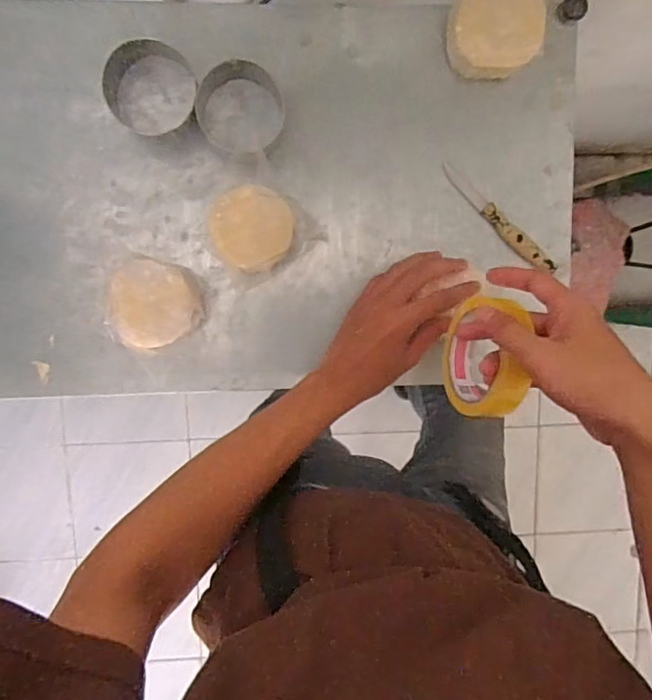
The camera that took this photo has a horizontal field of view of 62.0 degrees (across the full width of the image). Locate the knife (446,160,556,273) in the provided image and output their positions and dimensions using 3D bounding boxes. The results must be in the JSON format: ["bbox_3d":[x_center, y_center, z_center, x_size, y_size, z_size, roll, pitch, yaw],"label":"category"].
[{"bbox_3d":[0.178,-0.135,0.564,0.154,0.016,0.018,43,93,-6],"label":"knife"}]

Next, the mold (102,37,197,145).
[{"bbox_3d":[-0.166,-0.244,0.516,0.084,0.044,0.087,-17,97,0],"label":"mold"}]

